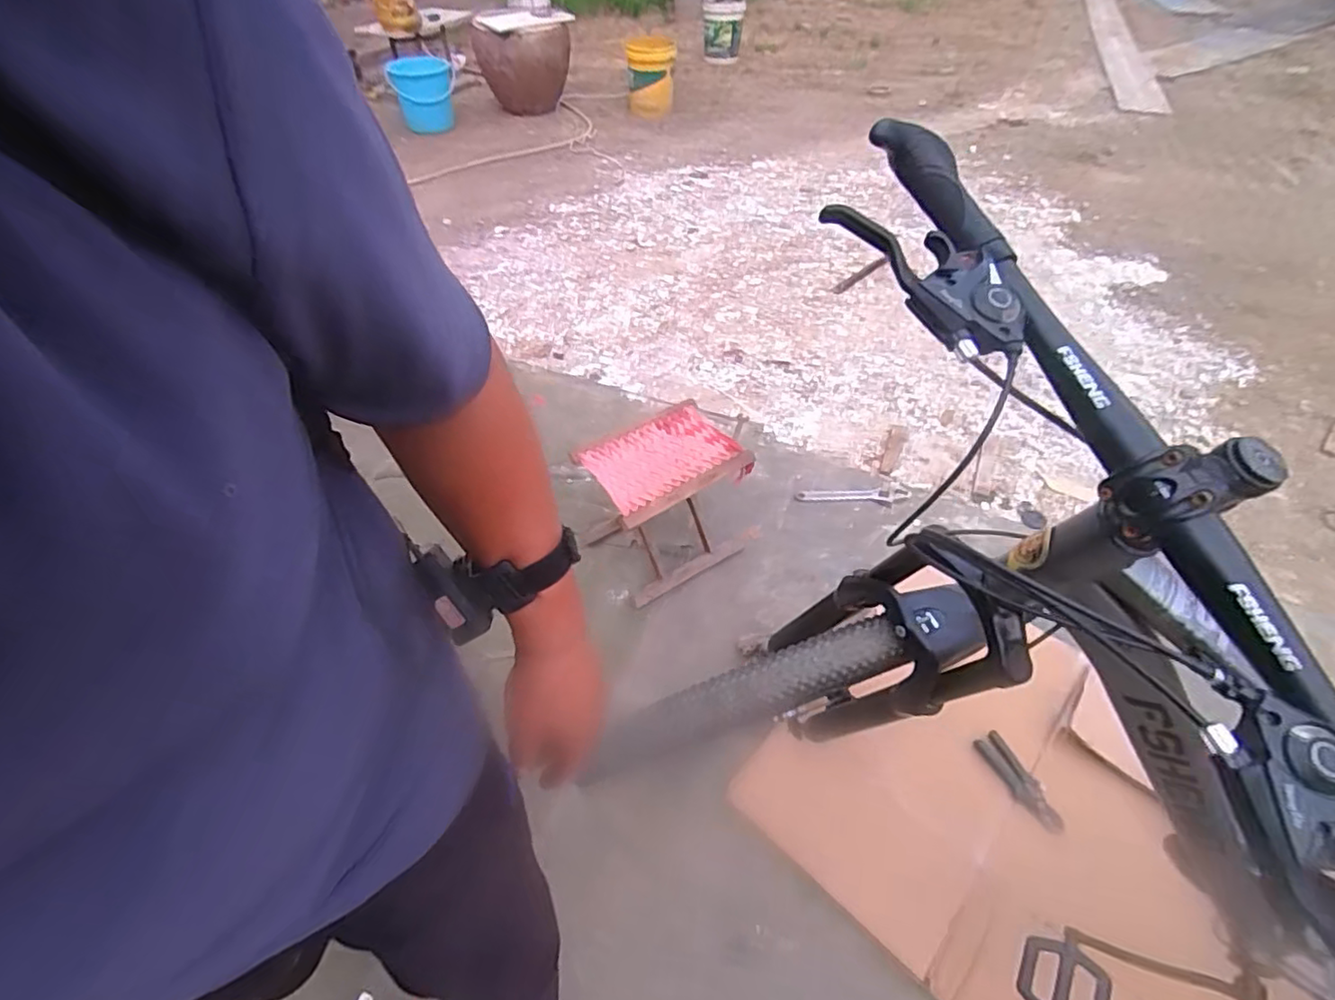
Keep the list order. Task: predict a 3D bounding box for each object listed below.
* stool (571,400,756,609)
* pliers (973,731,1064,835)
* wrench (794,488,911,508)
[{"bbox_3d":[-0.007,0.010,1.385,0.308,0.310,0.263,-34,56,-24],"label":"stool"},{"bbox_3d":[0.616,0.489,1.072,0.053,0.022,0.171,-21,51,-14],"label":"pliers"},{"bbox_3d":[0.473,-0.005,1.582,0.278,0.022,0.059,2,47,3],"label":"wrench"}]

